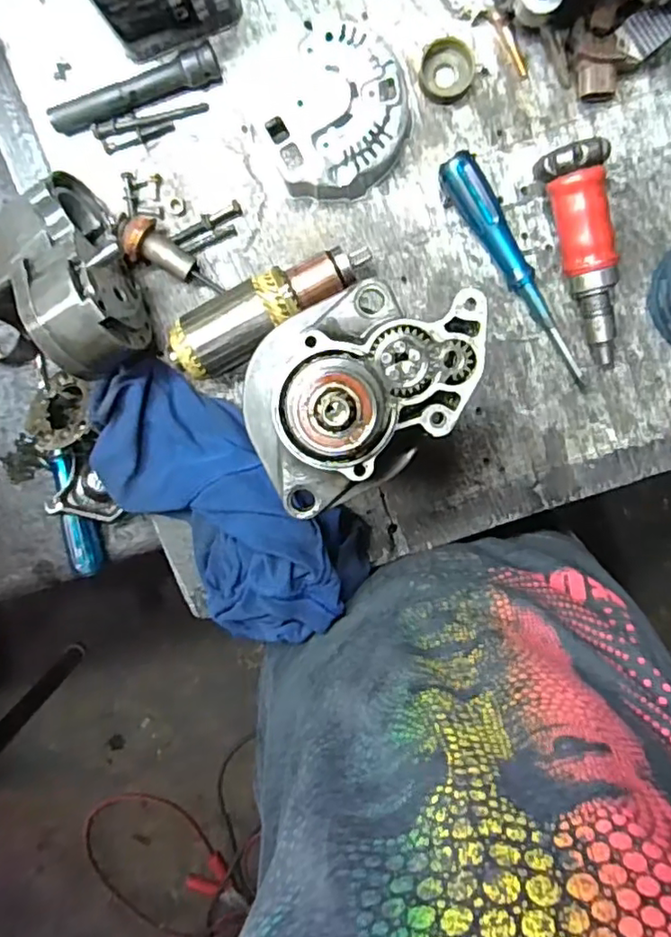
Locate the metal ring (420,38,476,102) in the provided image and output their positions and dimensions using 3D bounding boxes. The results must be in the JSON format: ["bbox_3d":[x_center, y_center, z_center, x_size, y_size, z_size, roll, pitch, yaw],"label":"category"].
[{"bbox_3d":[0.081,-0.288,0.439,0.038,0.011,0.039,0,99,0],"label":"metal ring"}]

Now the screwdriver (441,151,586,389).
[{"bbox_3d":[0.138,-0.145,0.454,0.025,0.024,0.191,-34,97,5],"label":"screwdriver"}]

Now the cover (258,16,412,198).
[{"bbox_3d":[-0.001,-0.253,0.433,0.103,0.035,0.106,-11,99,2],"label":"cover"}]

